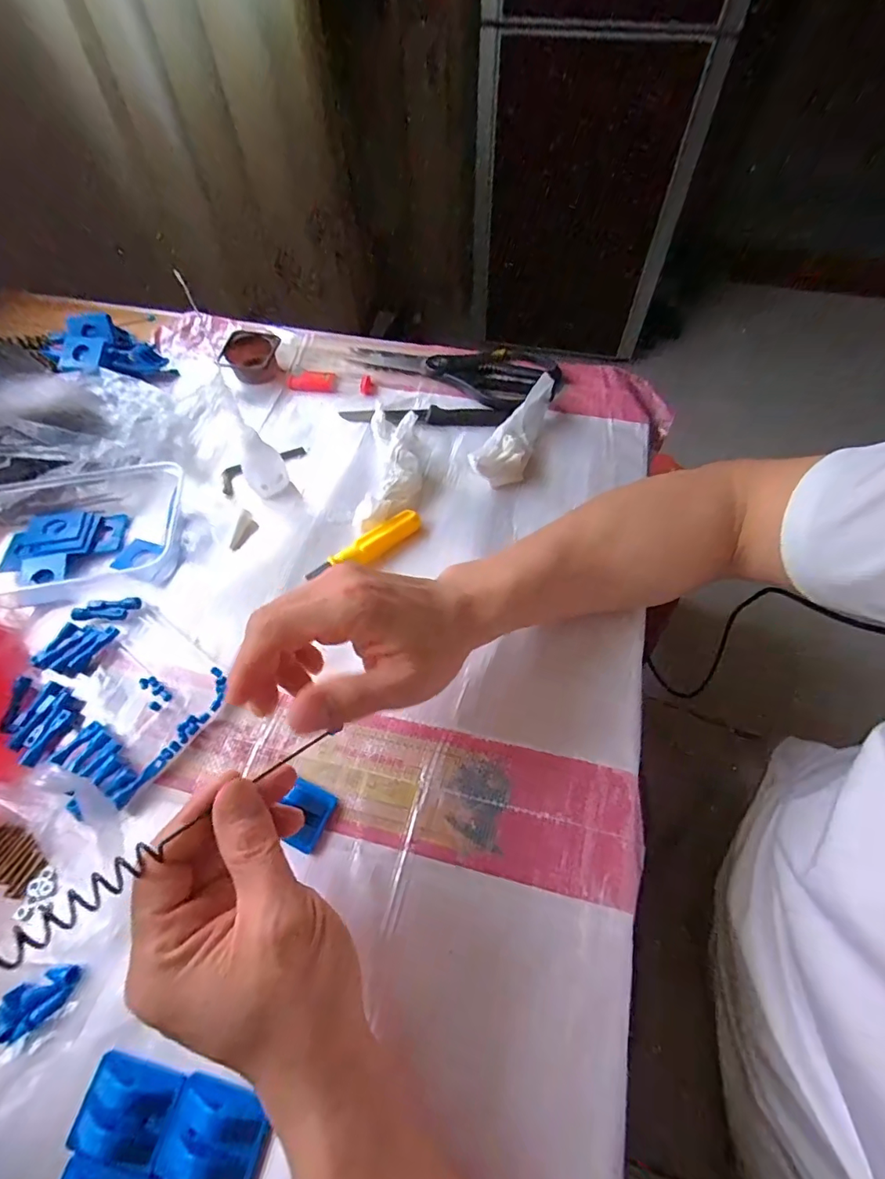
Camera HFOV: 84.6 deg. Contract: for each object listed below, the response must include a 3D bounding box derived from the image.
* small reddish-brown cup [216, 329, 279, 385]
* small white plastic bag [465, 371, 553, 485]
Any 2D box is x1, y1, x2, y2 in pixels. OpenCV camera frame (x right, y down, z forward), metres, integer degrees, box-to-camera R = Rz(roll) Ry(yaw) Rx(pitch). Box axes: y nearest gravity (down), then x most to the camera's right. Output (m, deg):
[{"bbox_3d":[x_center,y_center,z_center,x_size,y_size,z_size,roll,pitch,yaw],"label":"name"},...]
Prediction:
[{"bbox_3d":[-0.192,-0.233,0.491,0.053,0.028,0.048,1,59,2],"label":"small reddish-brown cup"},{"bbox_3d":[0.063,-0.139,0.426,0.040,0.033,0.120,19,62,12],"label":"small white plastic bag"}]

